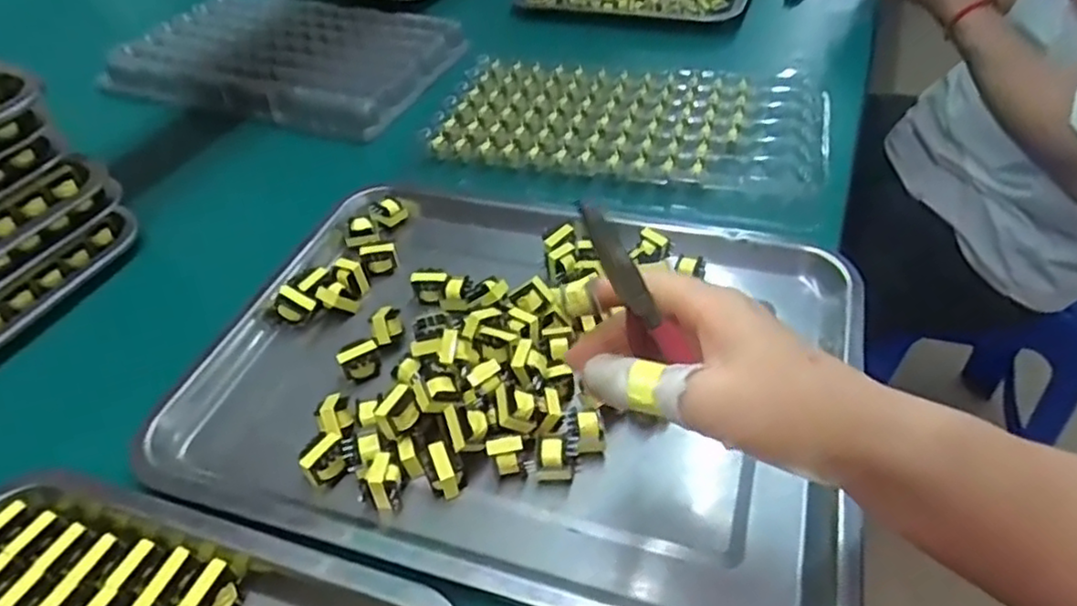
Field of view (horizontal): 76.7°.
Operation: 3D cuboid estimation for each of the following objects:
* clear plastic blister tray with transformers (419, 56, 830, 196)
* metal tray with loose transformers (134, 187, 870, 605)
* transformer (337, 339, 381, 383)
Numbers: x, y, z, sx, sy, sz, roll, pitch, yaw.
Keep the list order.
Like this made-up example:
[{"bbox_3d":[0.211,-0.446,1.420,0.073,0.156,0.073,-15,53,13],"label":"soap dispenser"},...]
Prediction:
[{"bbox_3d":[0.080,-0.177,0.626,0.337,0.023,0.199,10,46,13],"label":"clear plastic blister tray with transformers"},{"bbox_3d":[-0.013,0.034,0.426,0.393,0.052,0.297,14,47,16],"label":"metal tray with loose transformers"},{"bbox_3d":[-0.114,0.037,0.436,0.024,0.018,0.021,-19,47,-16],"label":"transformer"}]

